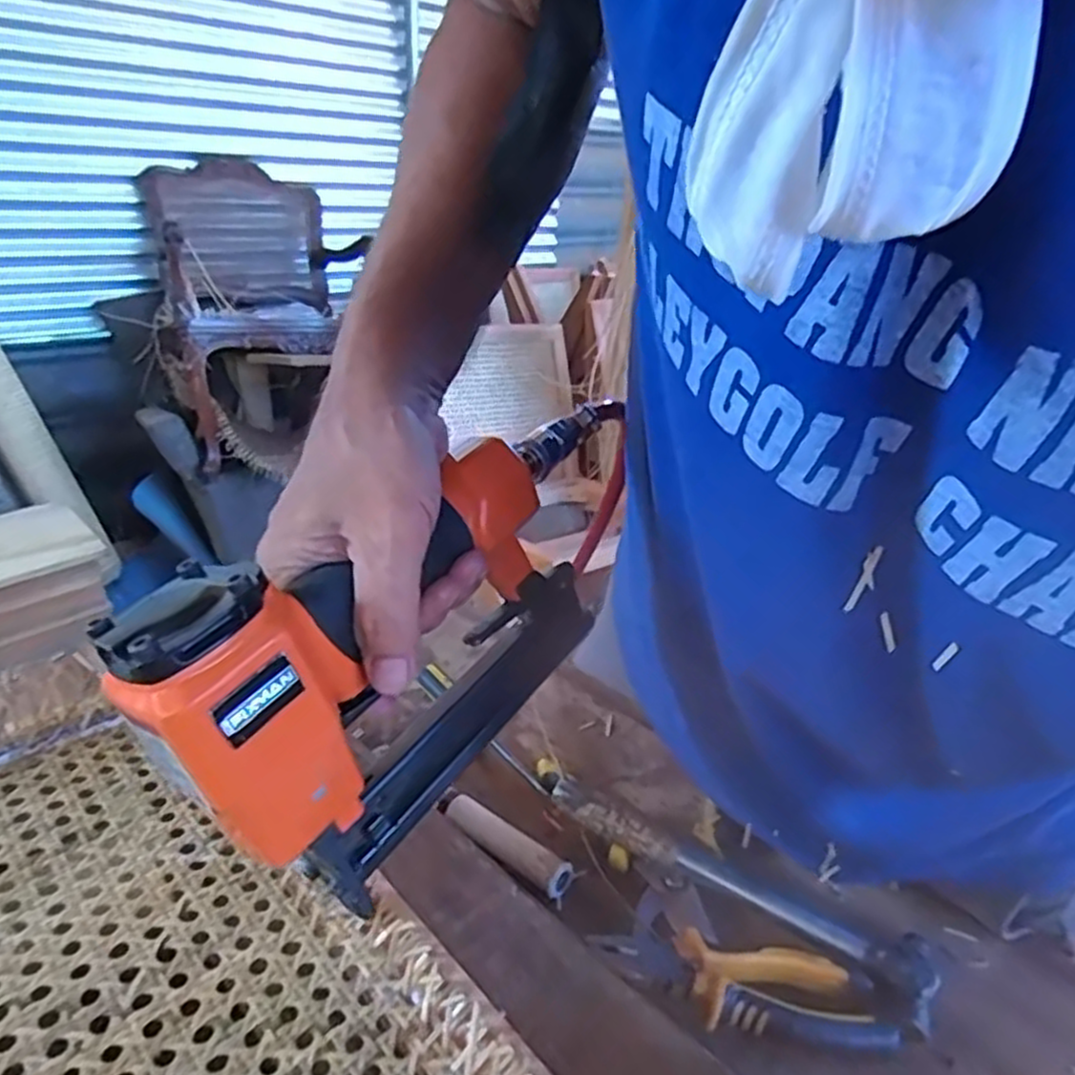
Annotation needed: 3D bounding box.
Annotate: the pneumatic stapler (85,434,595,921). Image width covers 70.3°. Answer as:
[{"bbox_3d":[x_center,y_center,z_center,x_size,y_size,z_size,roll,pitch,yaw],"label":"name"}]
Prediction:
[{"bbox_3d":[-0.062,0.052,0.349,0.055,0.157,0.227,10,33,33],"label":"pneumatic stapler"}]

